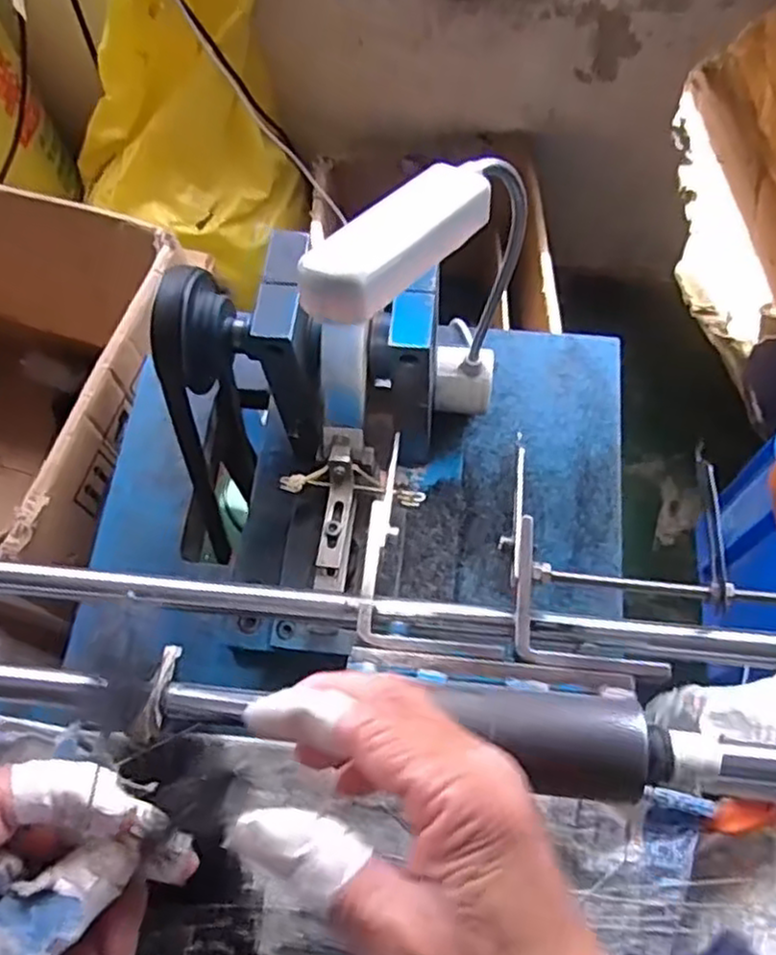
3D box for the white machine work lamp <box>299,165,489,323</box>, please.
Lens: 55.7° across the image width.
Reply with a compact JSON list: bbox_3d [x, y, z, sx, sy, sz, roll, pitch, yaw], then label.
[{"bbox_3d":[0.005,-0.080,0.244,0.026,0.015,0.085,36,60,16],"label":"white machine work lamp"}]

